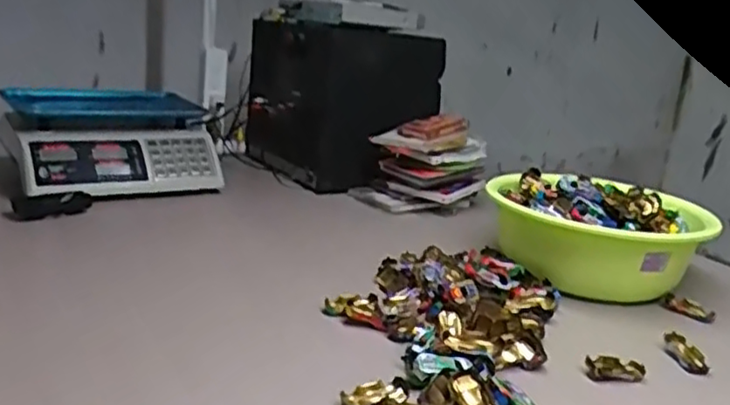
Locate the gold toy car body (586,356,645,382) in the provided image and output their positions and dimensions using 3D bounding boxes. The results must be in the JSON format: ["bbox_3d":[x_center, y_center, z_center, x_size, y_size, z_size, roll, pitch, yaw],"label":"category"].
[{"bbox_3d":[0.268,0.179,0.724,0.064,0.014,0.037,4,17,-4],"label":"gold toy car body"}]

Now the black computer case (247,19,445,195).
[{"bbox_3d":[-0.063,-0.224,1.416,0.268,0.322,0.362,-10,22,-41],"label":"black computer case"}]

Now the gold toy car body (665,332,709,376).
[{"bbox_3d":[0.367,0.171,0.775,0.027,0.017,0.070,3,17,-8],"label":"gold toy car body"}]

